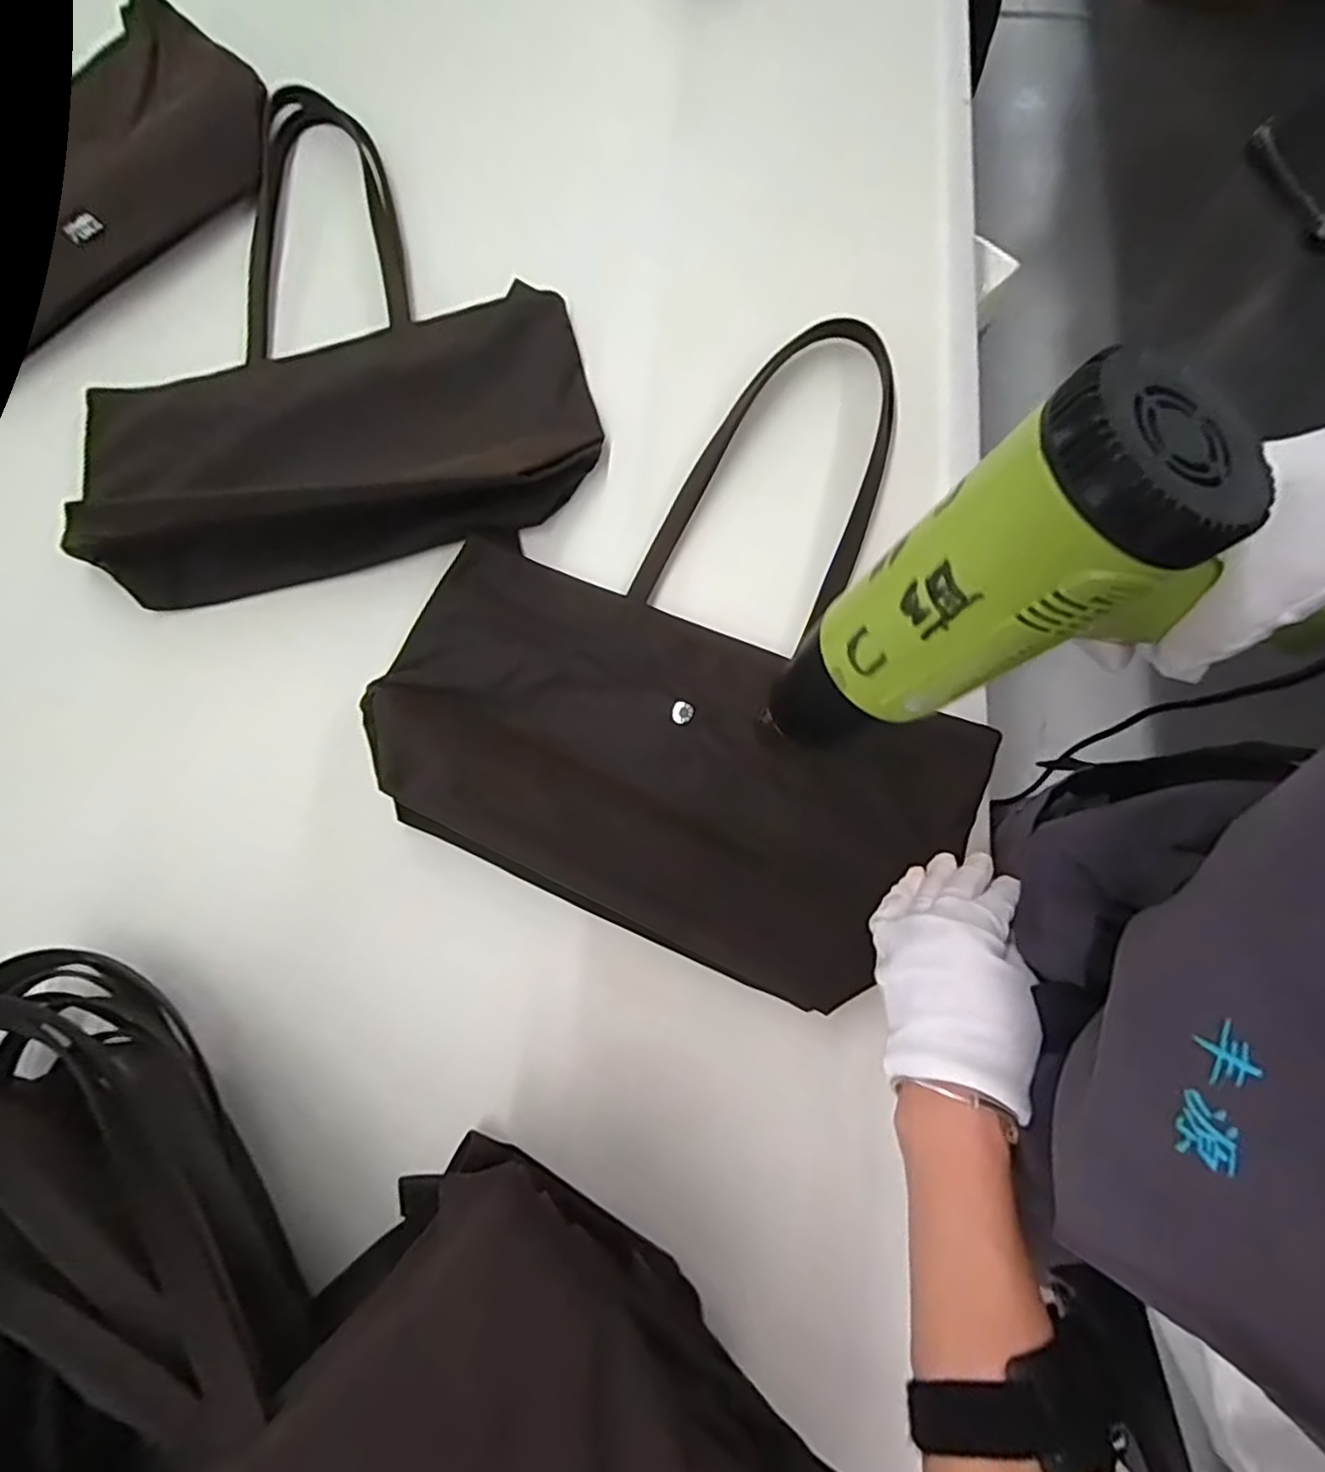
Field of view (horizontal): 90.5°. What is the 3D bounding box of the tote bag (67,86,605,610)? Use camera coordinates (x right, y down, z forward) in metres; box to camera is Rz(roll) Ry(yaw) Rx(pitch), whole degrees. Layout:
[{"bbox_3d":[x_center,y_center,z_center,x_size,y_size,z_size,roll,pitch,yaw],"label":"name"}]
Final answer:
[{"bbox_3d":[-0.288,-0.368,0.536,0.417,0.065,0.487,-11,76,0],"label":"tote bag"}]

